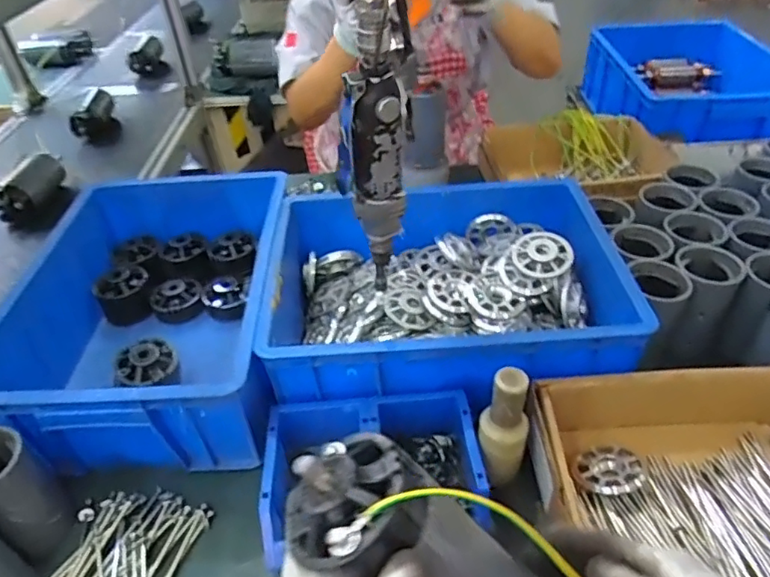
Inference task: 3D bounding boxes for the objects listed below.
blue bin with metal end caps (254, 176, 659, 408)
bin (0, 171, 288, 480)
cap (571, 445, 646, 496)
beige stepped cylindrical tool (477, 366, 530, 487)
[{"bbox_3d":[0.072,-0.003,0.692,0.392,0.115,0.291,-5,41,2],"label":"blue bin with metal end caps"},{"bbox_3d":[-0.284,0.024,0.732,0.309,0.151,0.416,-5,41,2],"label":"bin"},{"bbox_3d":[0.230,0.184,0.571,0.064,0.009,0.060,-4,41,3],"label":"cap"},{"bbox_3d":[0.116,0.144,0.551,0.045,0.146,0.046,-4,41,3],"label":"beige stepped cylindrical tool"}]

